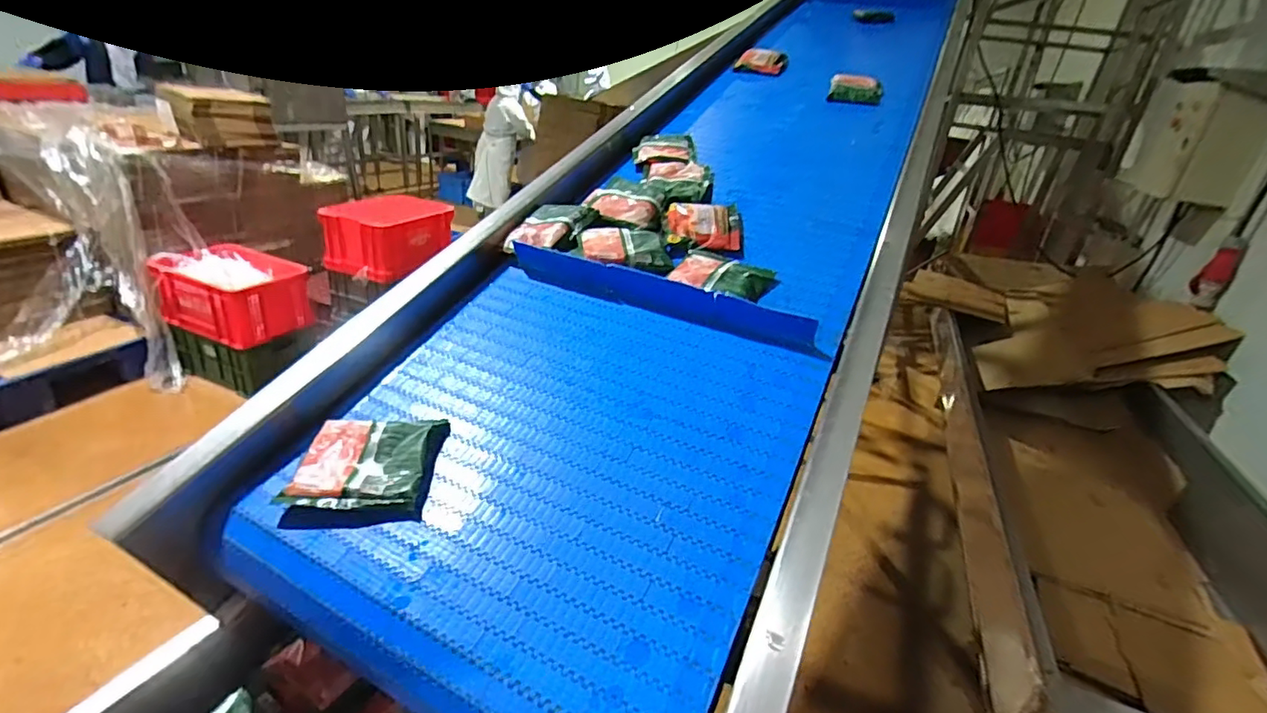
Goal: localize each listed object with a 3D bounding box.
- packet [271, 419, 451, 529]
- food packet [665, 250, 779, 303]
[{"bbox_3d":[-0.296,0.124,0.621,0.144,0.027,0.132,-1,47,-1],"label":"packet"},{"bbox_3d":[0.133,-0.118,0.847,0.152,0.020,0.115,16,40,24],"label":"food packet"}]

